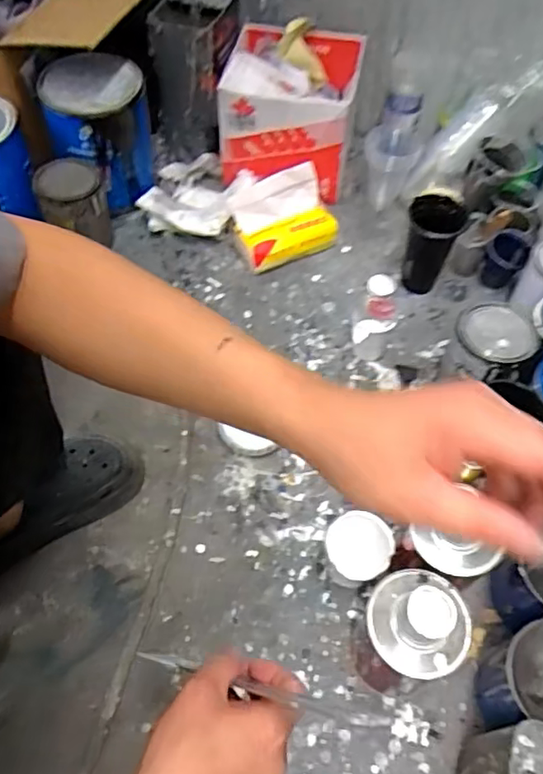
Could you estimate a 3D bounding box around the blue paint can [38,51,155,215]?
[{"bbox_3d":[-0.295,-0.442,1.055,0.169,0.169,0.194,-11,59,-8],"label":"blue paint can"}]

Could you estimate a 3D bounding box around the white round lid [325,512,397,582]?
[{"bbox_3d":[0.099,0.180,0.692,0.073,0.013,0.076,1,58,-1],"label":"white round lid"}]

